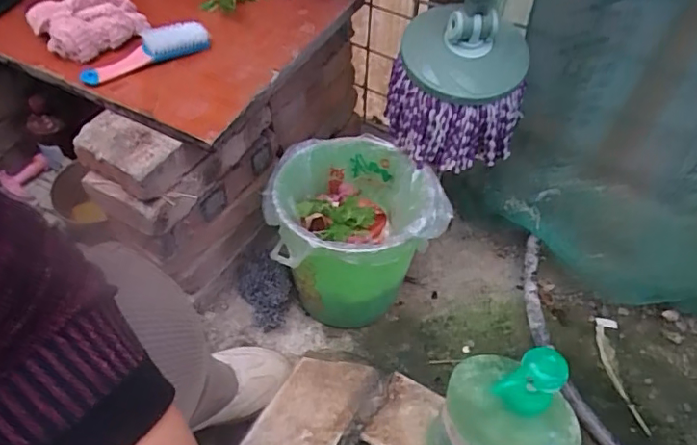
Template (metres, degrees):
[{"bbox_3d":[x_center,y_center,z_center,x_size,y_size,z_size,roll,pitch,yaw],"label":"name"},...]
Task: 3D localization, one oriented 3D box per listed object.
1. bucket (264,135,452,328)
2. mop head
[{"bbox_3d":[0.011,0.021,0.785,0.217,0.208,0.201,0,51,0],"label":"bucket"},{"bbox_3d":[0.142,-0.187,0.732,0.178,0.178,0.145,11,52,8],"label":"mop head"}]

